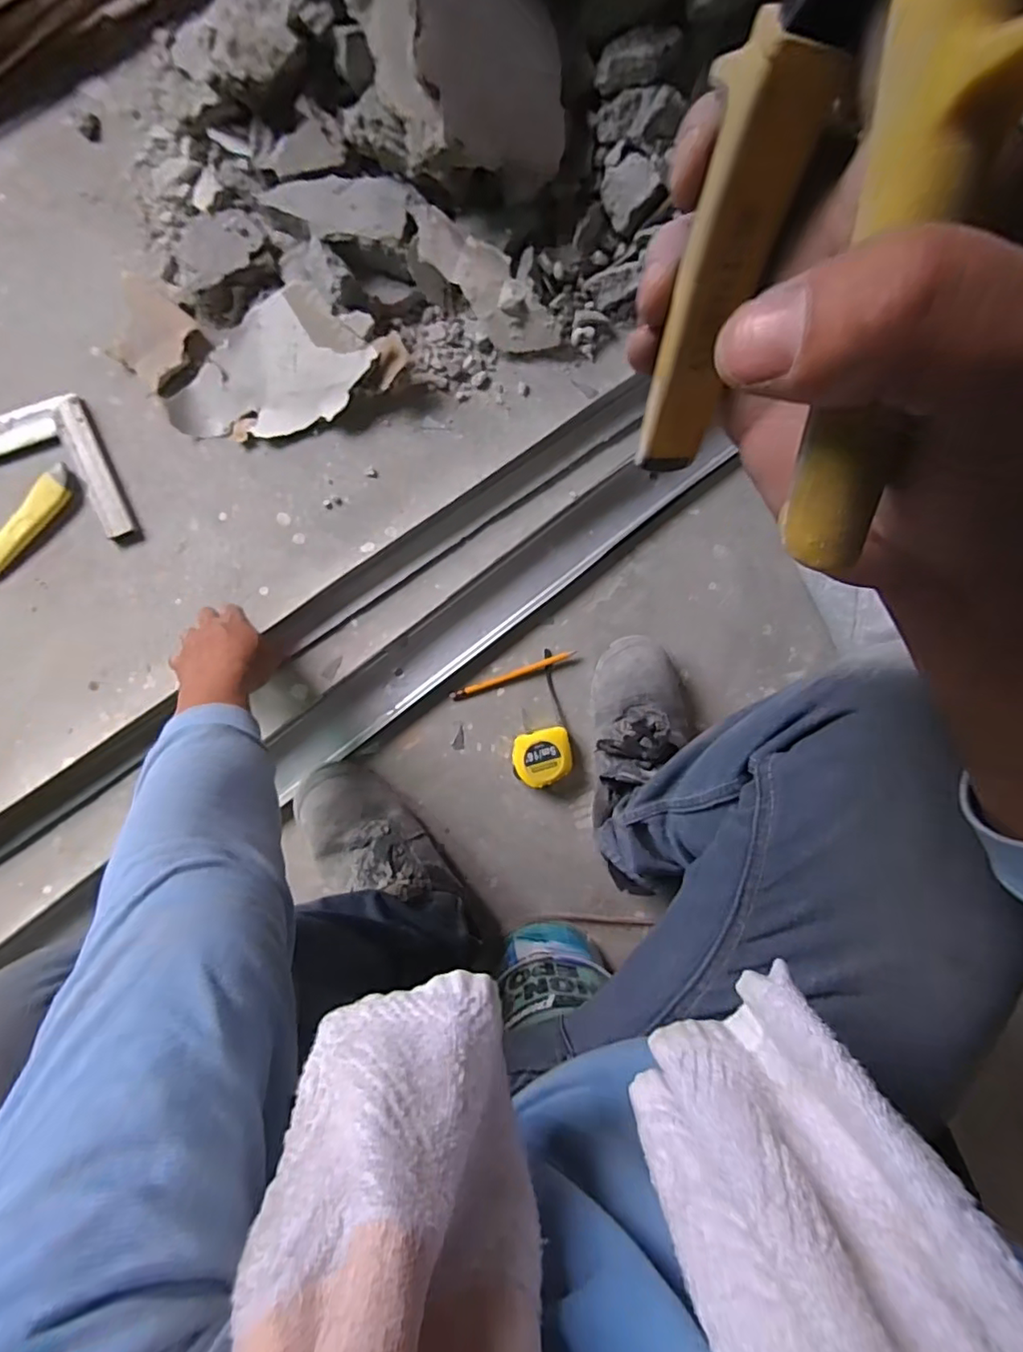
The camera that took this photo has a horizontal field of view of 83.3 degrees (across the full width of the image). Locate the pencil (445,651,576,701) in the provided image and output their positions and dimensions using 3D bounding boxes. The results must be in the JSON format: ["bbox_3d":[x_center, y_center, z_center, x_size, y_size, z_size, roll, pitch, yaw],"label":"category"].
[{"bbox_3d":[0.001,-0.001,0.707,0.160,0.010,0.012,-21,97,-3],"label":"pencil"}]

